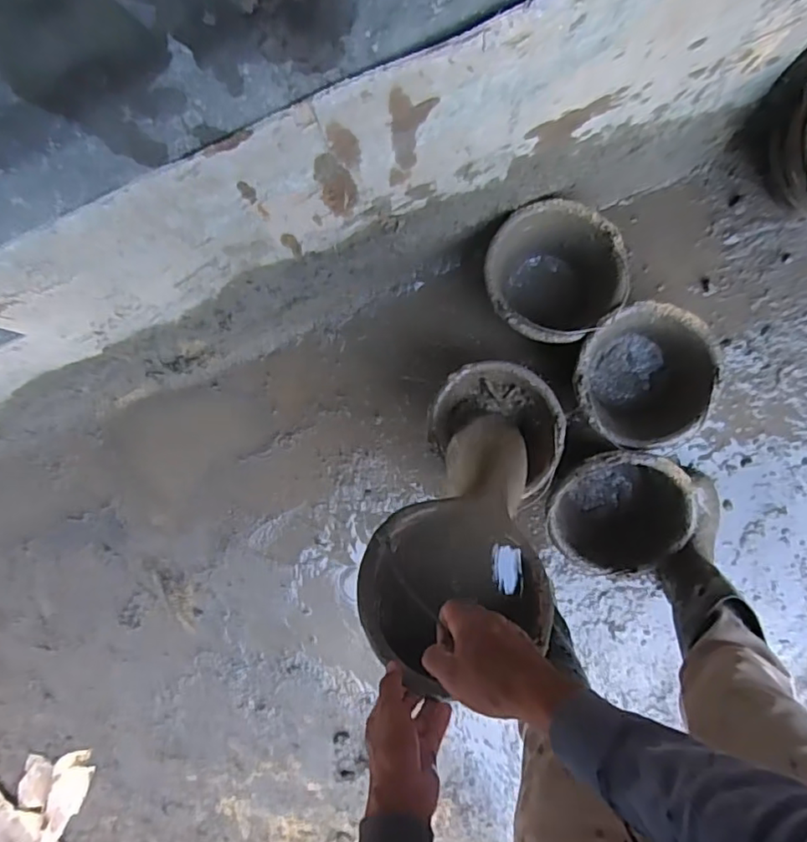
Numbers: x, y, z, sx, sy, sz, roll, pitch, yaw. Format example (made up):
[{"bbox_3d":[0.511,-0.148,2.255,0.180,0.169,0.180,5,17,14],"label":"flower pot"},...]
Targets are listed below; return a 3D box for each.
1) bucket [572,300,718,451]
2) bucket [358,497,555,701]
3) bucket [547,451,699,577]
[{"bbox_3d":[0.438,-0.078,1.102,0.229,0.191,0.247,0,92,6],"label":"bucket"},{"bbox_3d":[0.053,0.232,0.788,0.249,0.136,0.230,7,59,-11],"label":"bucket"},{"bbox_3d":[0.405,0.170,1.112,0.238,0.195,0.240,0,92,6],"label":"bucket"}]

